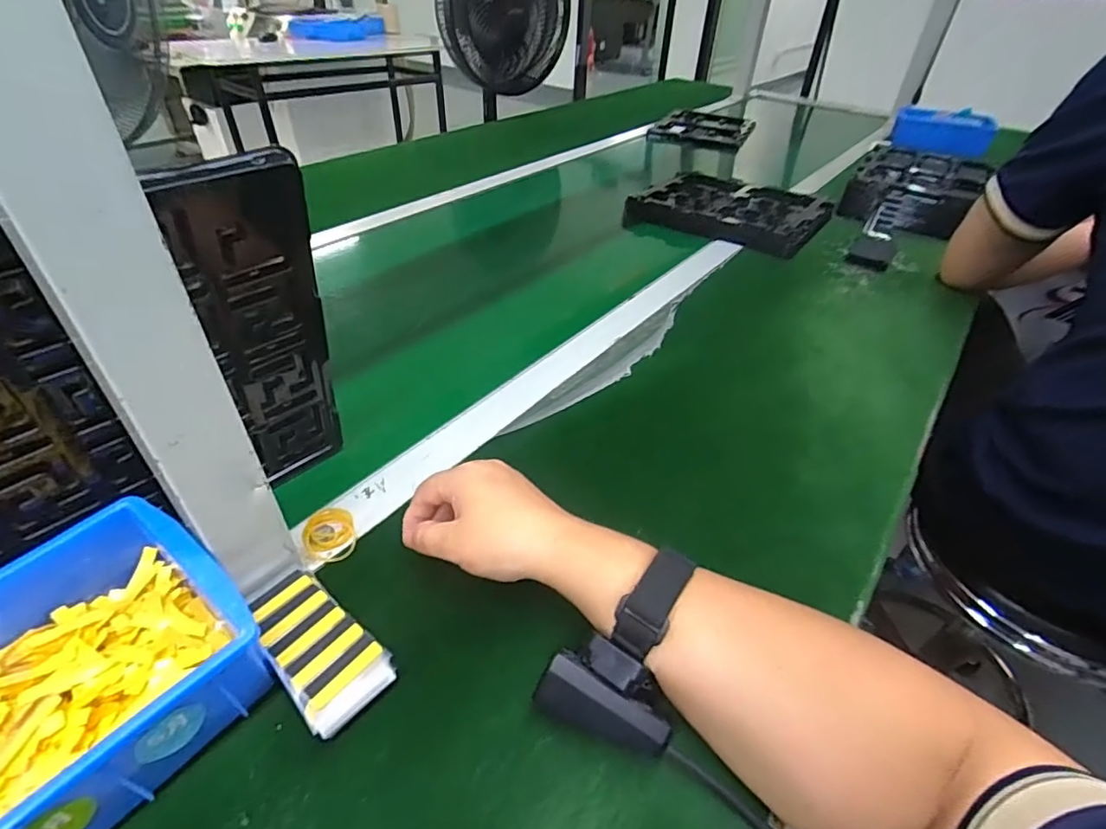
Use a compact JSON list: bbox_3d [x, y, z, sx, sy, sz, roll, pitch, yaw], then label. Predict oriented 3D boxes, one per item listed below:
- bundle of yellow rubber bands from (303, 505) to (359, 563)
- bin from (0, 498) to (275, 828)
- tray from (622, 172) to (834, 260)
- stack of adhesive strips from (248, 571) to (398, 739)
[{"bbox_3d":[-0.157,0.082,0.383,0.034,0.007,0.046,-15,43,-19],"label":"bundle of yellow rubber bands"},{"bbox_3d":[-0.261,0.148,0.258,0.143,0.072,0.204,28,46,26],"label":"bin"},{"bbox_3d":[0.280,-0.325,0.866,0.269,0.031,0.193,33,49,31],"label":"tray"},{"bbox_3d":[-0.134,0.132,0.310,0.089,0.027,0.046,32,48,29],"label":"stack of adhesive strips"}]

